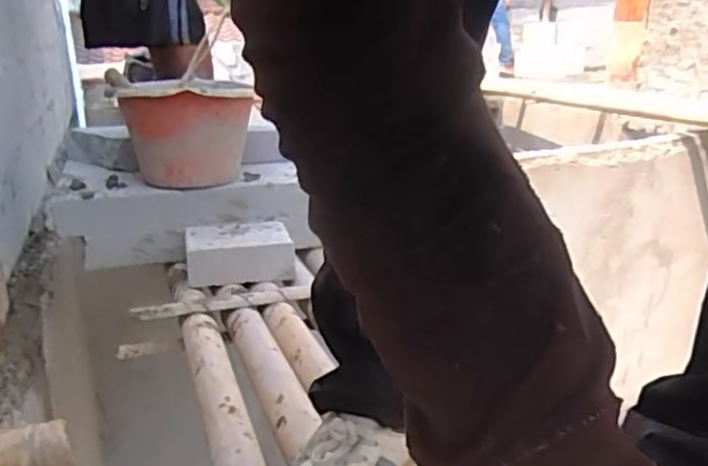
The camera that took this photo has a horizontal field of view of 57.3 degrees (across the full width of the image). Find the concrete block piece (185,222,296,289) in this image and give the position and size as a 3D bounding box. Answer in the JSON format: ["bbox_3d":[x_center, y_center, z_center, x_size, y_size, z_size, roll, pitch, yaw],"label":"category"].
[{"bbox_3d":[-0.226,0.040,1.272,0.196,0.086,0.133,-6,17,-10],"label":"concrete block piece"}]

